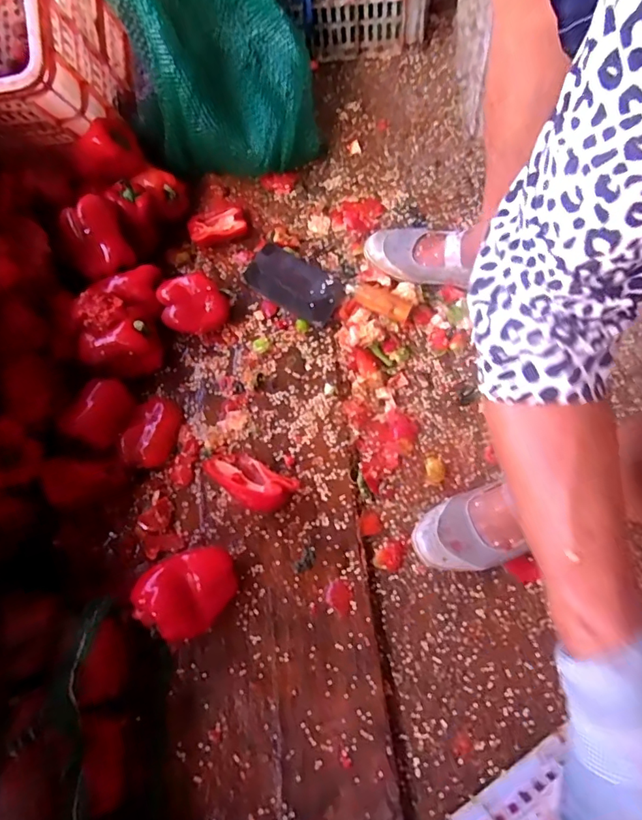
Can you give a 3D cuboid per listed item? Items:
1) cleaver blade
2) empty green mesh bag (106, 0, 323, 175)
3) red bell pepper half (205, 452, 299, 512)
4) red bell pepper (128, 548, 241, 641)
[{"bbox_3d":[-0.041,-0.192,0.743,0.150,0.011,0.078,33,85,12],"label":"cleaver blade"},{"bbox_3d":[-0.151,-0.578,0.737,0.357,0.316,0.312,-4,69,1],"label":"empty green mesh bag"},{"bbox_3d":[-0.090,0.087,0.617,0.113,0.059,0.060,26,72,12],"label":"red bell pepper half"},{"bbox_3d":[-0.154,0.211,0.571,0.118,0.071,0.091,-31,71,-9],"label":"red bell pepper"}]

